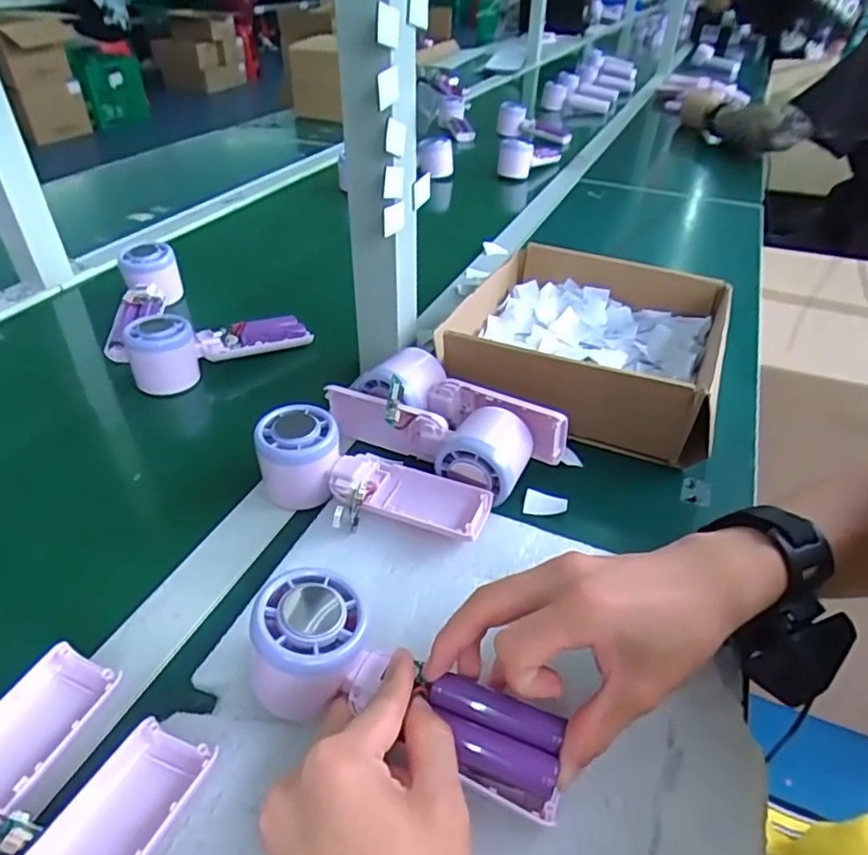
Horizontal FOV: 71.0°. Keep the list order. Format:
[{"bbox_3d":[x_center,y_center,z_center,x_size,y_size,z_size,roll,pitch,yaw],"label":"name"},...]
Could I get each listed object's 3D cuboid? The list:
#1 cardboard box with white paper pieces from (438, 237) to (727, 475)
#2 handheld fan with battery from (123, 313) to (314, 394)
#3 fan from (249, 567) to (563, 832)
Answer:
[{"bbox_3d":[0.136,-0.074,0.552,0.225,0.074,0.198,16,40,16],"label":"cardboard box with white paper pieces"},{"bbox_3d":[-0.200,-0.084,0.569,0.159,0.052,0.046,-22,45,-28],"label":"handheld fan with battery"},{"bbox_3d":[-0.015,0.129,0.296,0.157,0.049,0.057,22,41,9],"label":"fan"}]

